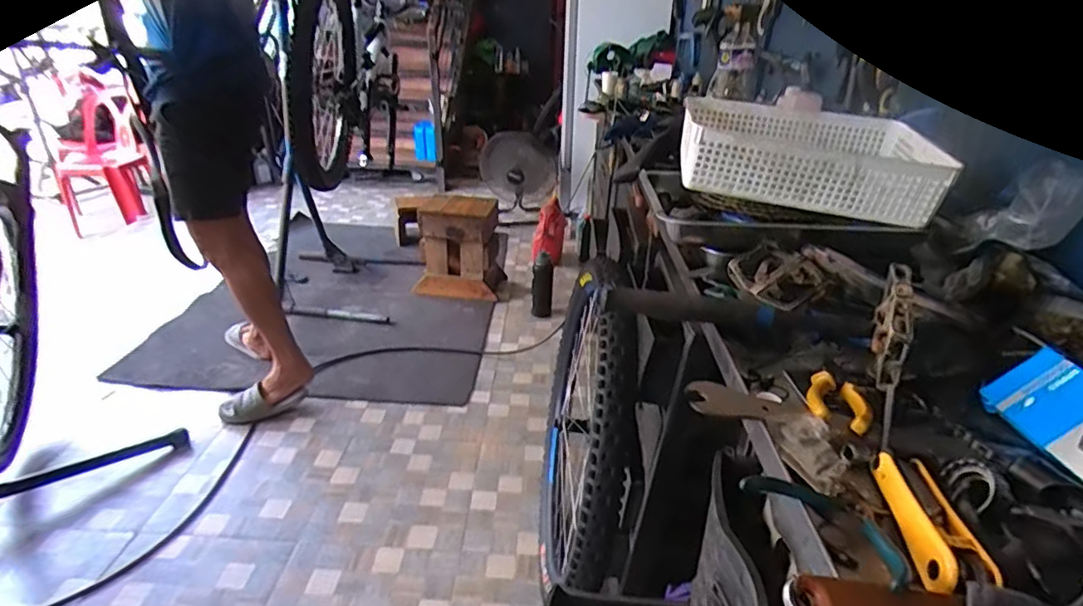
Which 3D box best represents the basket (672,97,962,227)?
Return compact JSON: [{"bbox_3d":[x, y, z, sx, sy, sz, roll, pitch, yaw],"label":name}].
[{"bbox_3d":[0.371,-0.210,0.823,0.329,0.085,0.251,7,27,9],"label":"basket"}]

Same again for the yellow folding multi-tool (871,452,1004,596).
[{"bbox_3d":[0.267,0.147,0.398,0.036,0.030,0.125,7,27,9],"label":"yellow folding multi-tool"}]

